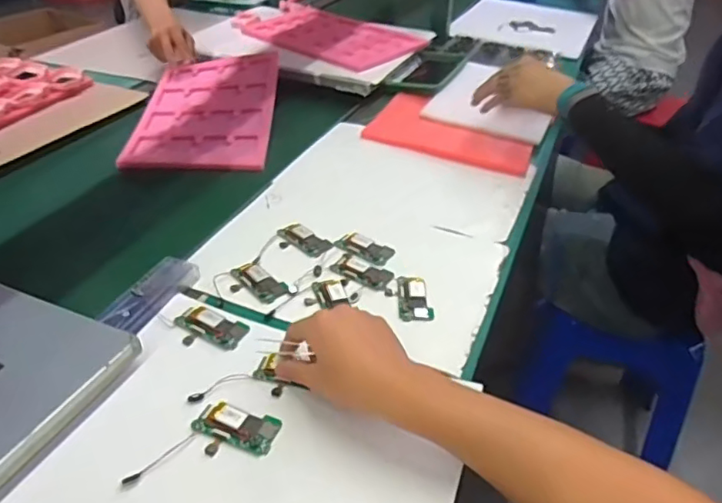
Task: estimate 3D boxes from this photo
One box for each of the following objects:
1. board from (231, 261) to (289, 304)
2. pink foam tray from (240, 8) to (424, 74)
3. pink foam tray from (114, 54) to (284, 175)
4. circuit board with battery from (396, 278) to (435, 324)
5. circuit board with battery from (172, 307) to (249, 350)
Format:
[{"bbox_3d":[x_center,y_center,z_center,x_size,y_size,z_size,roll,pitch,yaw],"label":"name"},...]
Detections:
[{"bbox_3d":[-0.119,0.033,0.669,0.075,0.004,0.037,33,46,33],"label":"board"},{"bbox_3d":[-0.076,-0.483,1.285,0.413,0.023,0.241,29,44,32],"label":"pink foam tray"},{"bbox_3d":[-0.274,-0.260,1.034,0.232,0.020,0.384,-1,43,-2],"label":"pink foam tray"},{"bbox_3d":[0.060,0.052,0.657,0.037,0.006,0.073,-1,38,-6],"label":"circuit board with battery"},{"bbox_3d":[-0.157,0.079,0.603,0.072,0.009,0.039,15,39,15],"label":"circuit board with battery"}]

